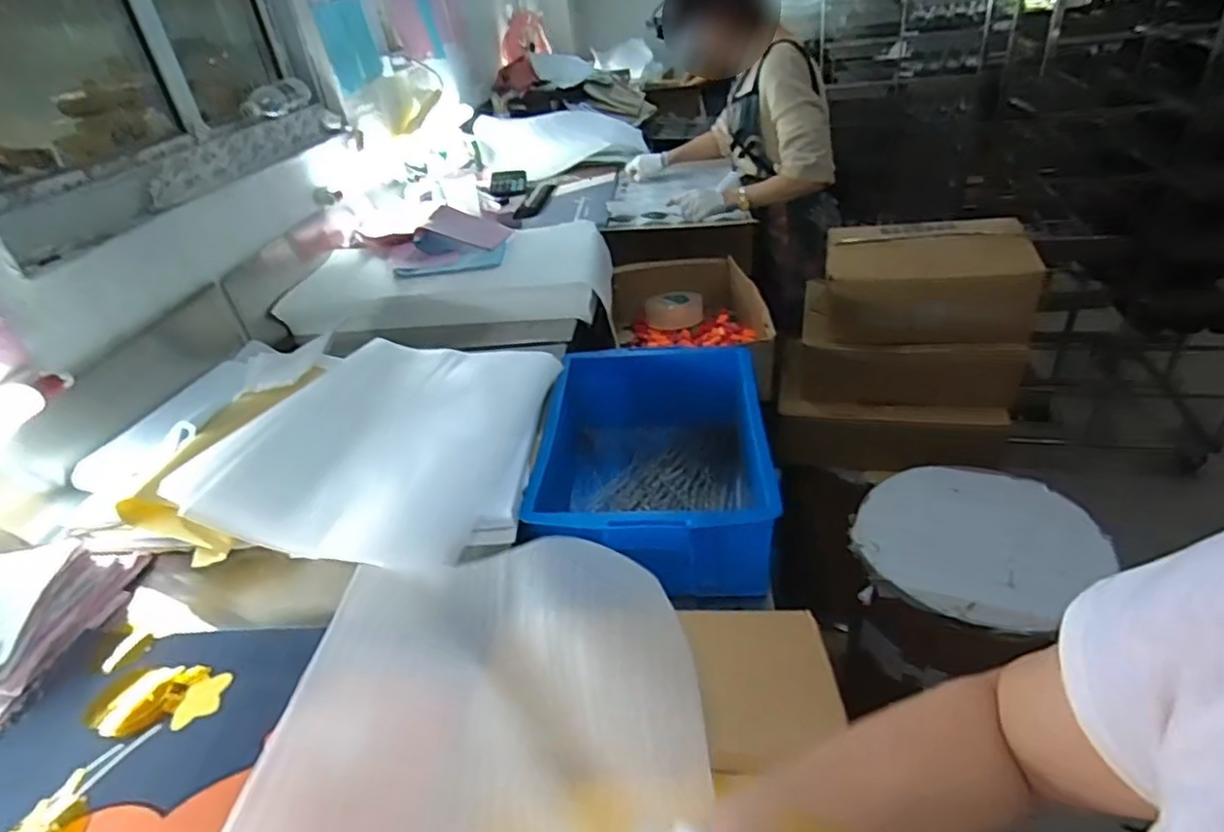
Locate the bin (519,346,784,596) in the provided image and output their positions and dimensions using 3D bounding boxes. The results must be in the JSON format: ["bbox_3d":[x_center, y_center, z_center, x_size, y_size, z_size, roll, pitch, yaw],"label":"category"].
[{"bbox_3d":[0.051,0.068,0.937,0.312,0.159,0.404,-5,33,5],"label":"bin"}]

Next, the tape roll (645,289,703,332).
[{"bbox_3d":[0.135,-0.232,1.408,0.123,0.041,0.123,-4,33,5],"label":"tape roll"}]

